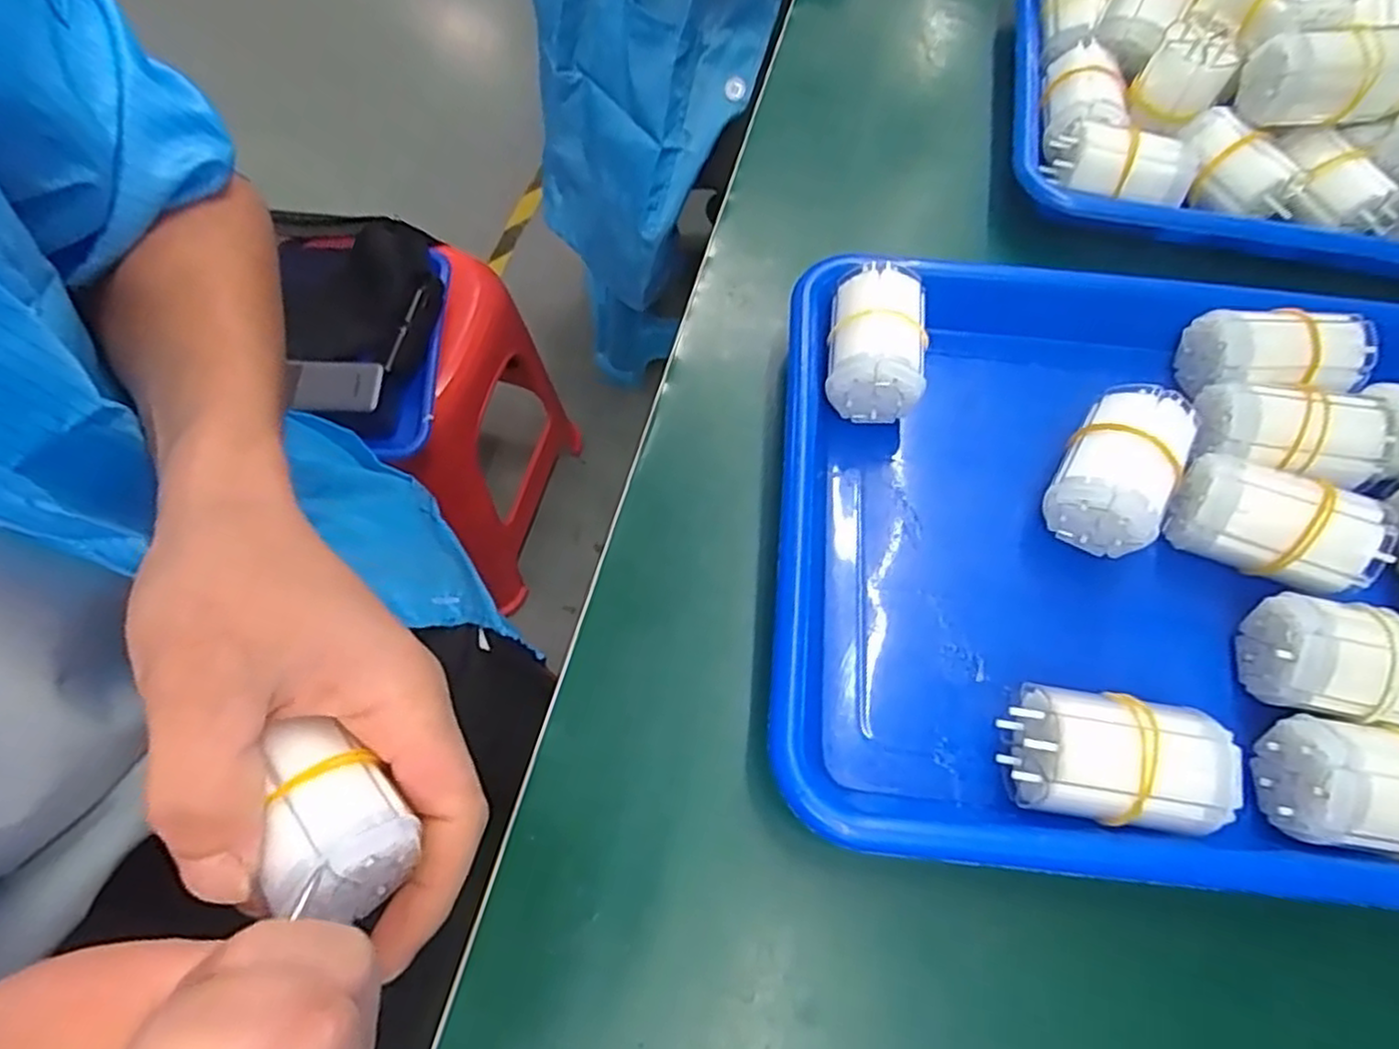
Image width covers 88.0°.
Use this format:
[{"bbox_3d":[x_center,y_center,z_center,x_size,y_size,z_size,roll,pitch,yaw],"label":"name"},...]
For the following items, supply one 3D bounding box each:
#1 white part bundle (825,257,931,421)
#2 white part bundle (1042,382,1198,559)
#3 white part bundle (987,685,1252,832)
[{"bbox_3d":[0.075,-0.077,0.309,0.038,0.044,0.057,10,63,2],"label":"white part bundle"},{"bbox_3d":[0.162,-0.021,0.283,0.038,0.040,0.058,30,65,11],"label":"white part bundle"},{"bbox_3d":[0.132,0.077,0.233,0.062,0.041,0.035,12,63,2],"label":"white part bundle"}]

